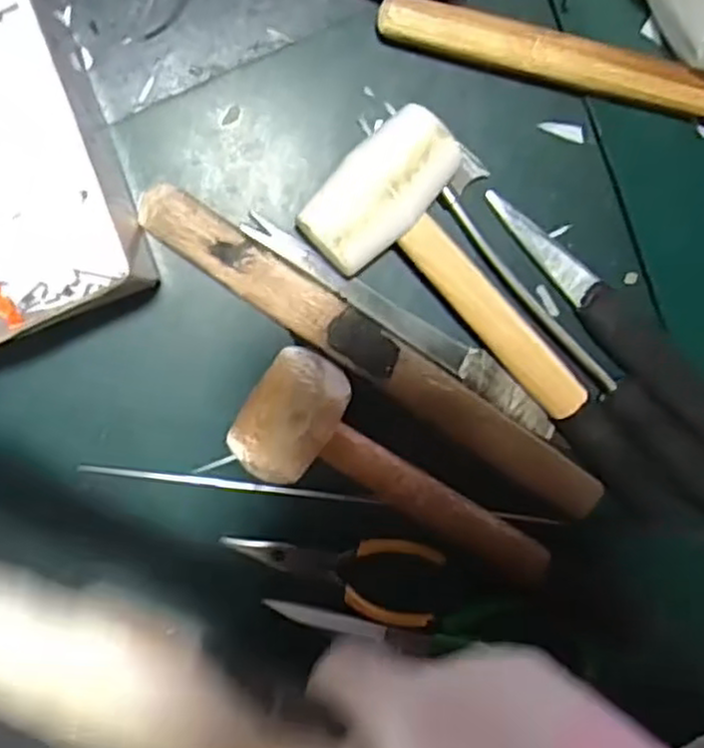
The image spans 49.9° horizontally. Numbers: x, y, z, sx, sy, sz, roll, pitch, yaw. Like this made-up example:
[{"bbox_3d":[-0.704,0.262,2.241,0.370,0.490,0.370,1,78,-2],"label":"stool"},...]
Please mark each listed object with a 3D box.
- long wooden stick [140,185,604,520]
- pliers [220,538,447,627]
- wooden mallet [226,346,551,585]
[{"bbox_3d":[0.014,-0.008,0.389,0.271,0.027,0.028,34,92,-10],"label":"long wooden stick"},{"bbox_3d":[-0.009,0.107,0.405,0.113,0.012,0.044,11,96,-9],"label":"pliers"},{"bbox_3d":[0.027,0.057,0.383,0.182,0.036,0.064,32,93,-10],"label":"wooden mallet"}]

